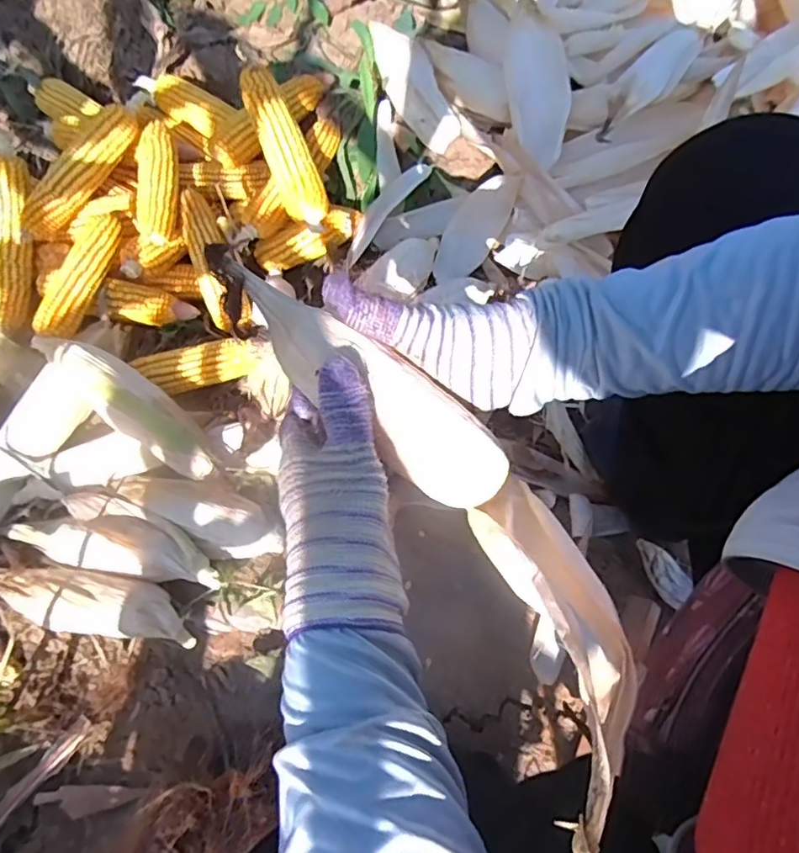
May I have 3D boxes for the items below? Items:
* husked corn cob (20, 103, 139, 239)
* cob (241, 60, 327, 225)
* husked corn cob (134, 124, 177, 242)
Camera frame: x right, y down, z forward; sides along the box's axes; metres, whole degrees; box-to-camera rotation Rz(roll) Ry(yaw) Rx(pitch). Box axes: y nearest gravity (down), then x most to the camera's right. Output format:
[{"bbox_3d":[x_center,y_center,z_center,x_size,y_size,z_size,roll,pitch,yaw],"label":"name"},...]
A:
[{"bbox_3d":[-0.402,-0.321,0.731,0.049,0.053,0.196,38,76,12],"label":"husked corn cob"},{"bbox_3d":[-0.139,-0.340,0.701,0.053,0.058,0.196,-23,90,-7],"label":"cob"},{"bbox_3d":[-0.301,-0.297,0.720,0.059,0.049,0.147,-3,71,0],"label":"husked corn cob"}]

